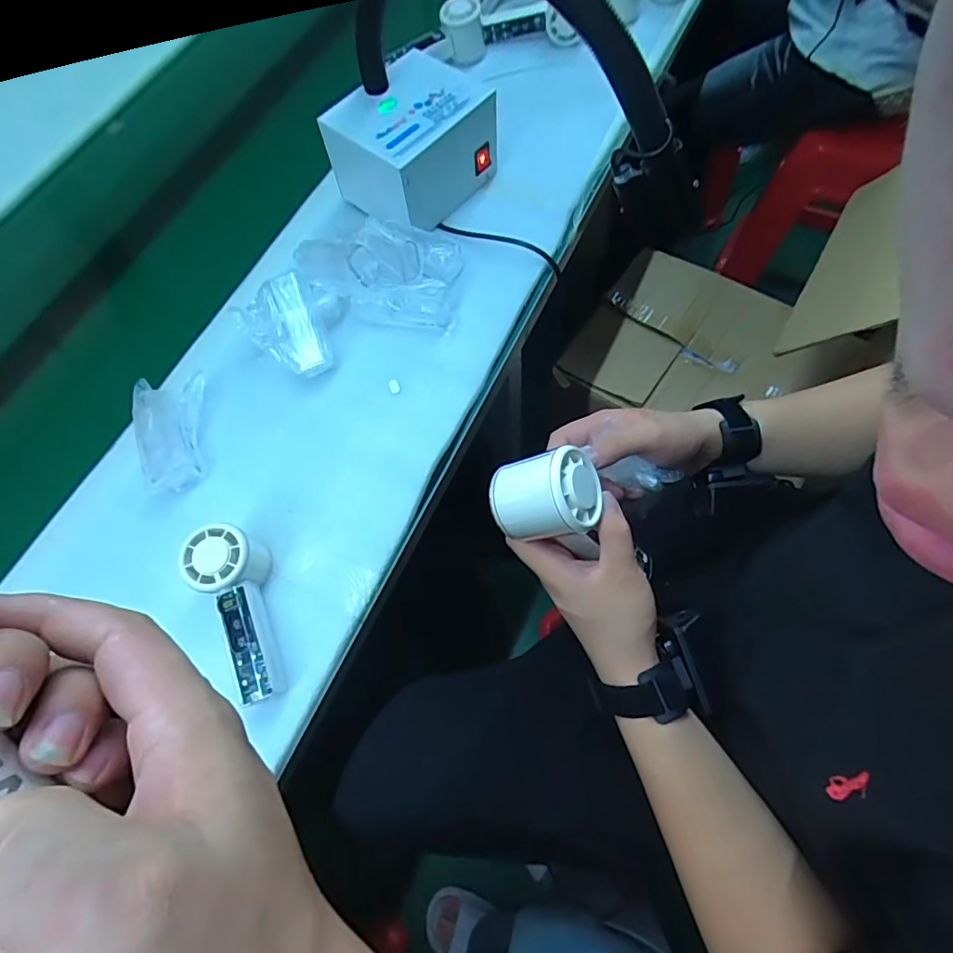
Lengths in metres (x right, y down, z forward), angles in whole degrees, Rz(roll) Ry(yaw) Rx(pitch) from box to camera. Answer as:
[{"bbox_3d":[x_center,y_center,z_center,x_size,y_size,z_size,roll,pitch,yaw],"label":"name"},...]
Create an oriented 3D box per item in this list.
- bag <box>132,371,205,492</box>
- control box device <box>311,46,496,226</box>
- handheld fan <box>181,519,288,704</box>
[{"bbox_3d":[-0.313,-0.045,0.532,0.068,0.019,0.119,-11,67,0],"label":"bag"},{"bbox_3d":[-0.076,-0.391,0.620,0.131,0.110,0.151,38,75,18],"label":"control box device"},{"bbox_3d":[-0.207,0.119,0.447,0.057,0.056,0.150,-18,69,-3],"label":"handheld fan"}]

